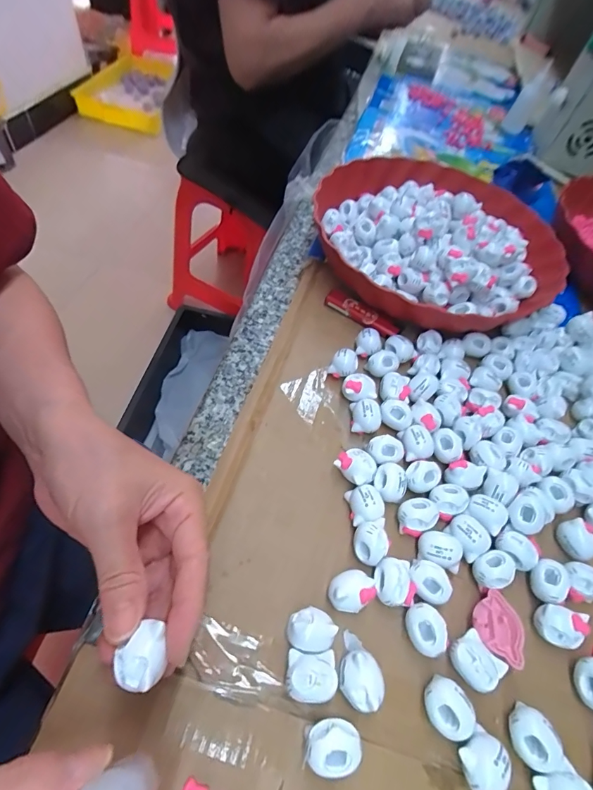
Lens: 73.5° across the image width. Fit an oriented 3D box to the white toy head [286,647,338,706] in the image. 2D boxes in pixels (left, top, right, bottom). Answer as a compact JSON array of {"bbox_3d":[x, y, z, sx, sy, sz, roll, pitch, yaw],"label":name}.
[{"bbox_3d":[0.008,0.144,0.204,0.025,0.017,0.022,5,55,-6],"label":"white toy head"}]

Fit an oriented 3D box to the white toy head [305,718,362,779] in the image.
[{"bbox_3d":[0.017,0.167,0.189,0.025,0.019,0.020,5,55,-6],"label":"white toy head"}]

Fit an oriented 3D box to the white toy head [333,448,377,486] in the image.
[{"bbox_3d":[0.041,0.050,0.275,0.026,0.018,0.021,41,59,17],"label":"white toy head"}]

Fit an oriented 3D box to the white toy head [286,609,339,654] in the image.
[{"bbox_3d":[0.008,0.128,0.216,0.025,0.017,0.020,16,55,1],"label":"white toy head"}]

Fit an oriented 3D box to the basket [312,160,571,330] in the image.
[{"bbox_3d":[0.139,-0.154,0.398,0.242,0.065,0.234,3,56,-8],"label":"basket"}]

